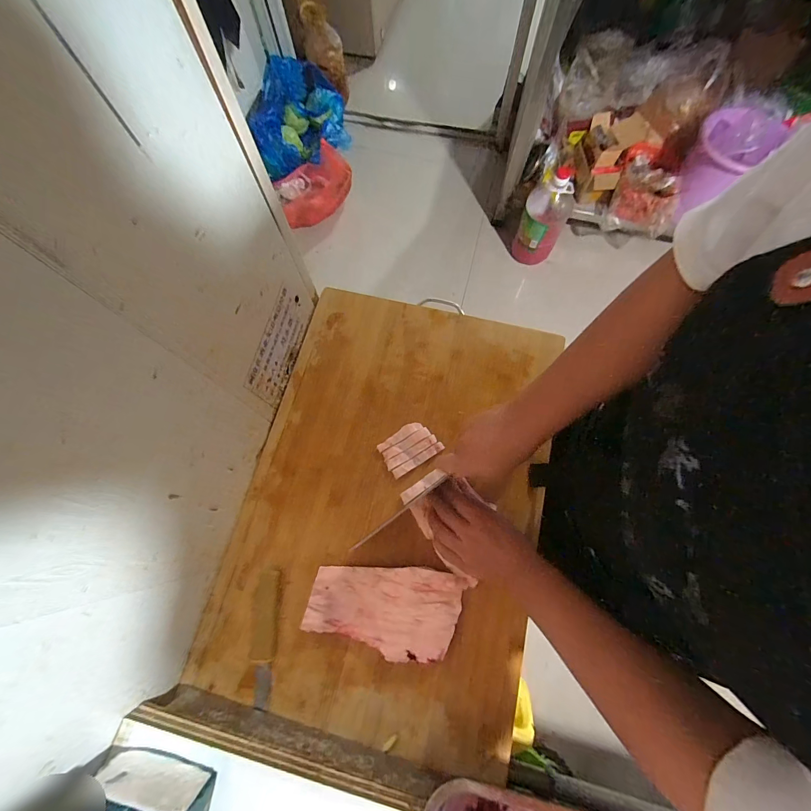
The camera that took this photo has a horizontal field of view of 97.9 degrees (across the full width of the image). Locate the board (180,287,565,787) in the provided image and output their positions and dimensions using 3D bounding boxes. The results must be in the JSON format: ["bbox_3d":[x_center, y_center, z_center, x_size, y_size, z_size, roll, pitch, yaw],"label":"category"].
[{"bbox_3d":[-0.014,0.111,0.474,0.380,0.023,0.550,13,74,5],"label":"board"}]

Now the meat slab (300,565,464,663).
[{"bbox_3d":[-0.026,0.246,0.424,0.181,0.018,0.095,2,74,2],"label":"meat slab"}]

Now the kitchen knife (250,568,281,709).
[{"bbox_3d":[-0.171,0.277,0.426,0.031,0.009,0.143,-3,73,0],"label":"kitchen knife"}]

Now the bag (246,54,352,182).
[{"bbox_3d":[-0.459,-1.215,1.499,0.415,0.210,0.423,-14,74,-3],"label":"bag"}]

